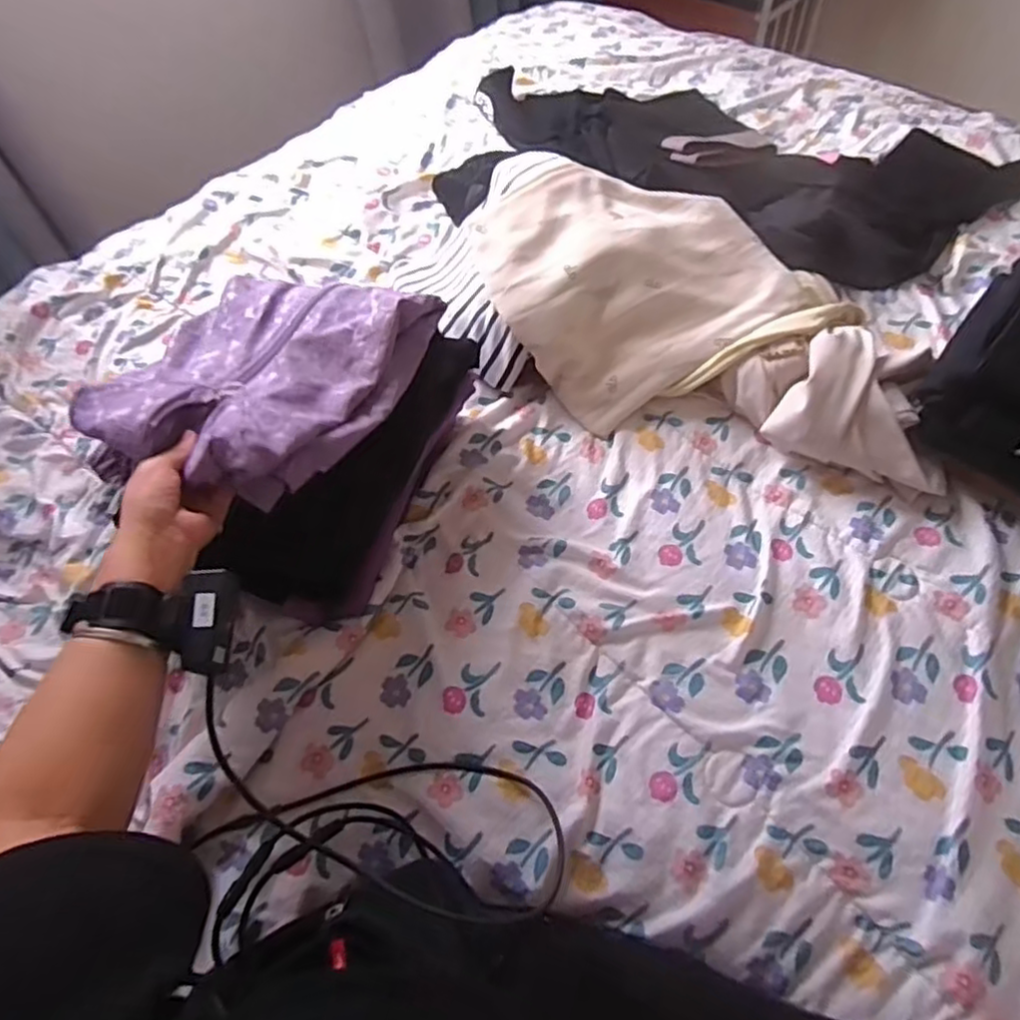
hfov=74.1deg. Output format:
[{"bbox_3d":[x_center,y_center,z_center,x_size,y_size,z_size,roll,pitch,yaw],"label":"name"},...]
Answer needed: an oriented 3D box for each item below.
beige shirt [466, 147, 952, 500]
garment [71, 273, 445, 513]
[{"bbox_3d":[0.202,-0.234,0.778,0.567,0.117,0.297,17,62,14],"label":"beige shirt"},{"bbox_3d":[-0.233,-0.142,0.634,0.254,0.061,0.298,14,48,9],"label":"garment"}]

